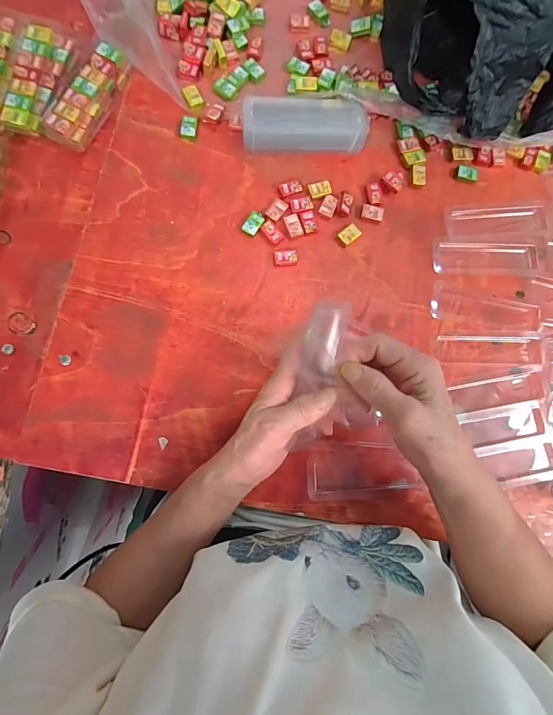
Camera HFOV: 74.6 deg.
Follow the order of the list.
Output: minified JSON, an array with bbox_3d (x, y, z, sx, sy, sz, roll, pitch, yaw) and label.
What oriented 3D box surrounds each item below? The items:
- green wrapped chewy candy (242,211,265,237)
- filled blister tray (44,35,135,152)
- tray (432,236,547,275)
[{"bbox_3d":[-0.026,-0.151,0.411,0.017,0.008,0.027,32,81,-1],"label":"green wrapped chewy candy"},{"bbox_3d":[-0.209,-0.291,0.403,0.042,0.031,0.124,29,81,-1],"label":"filled blister tray"},{"bbox_3d":[0.258,-0.124,0.439,0.144,0.006,0.045,-1,83,-6],"label":"tray"}]

